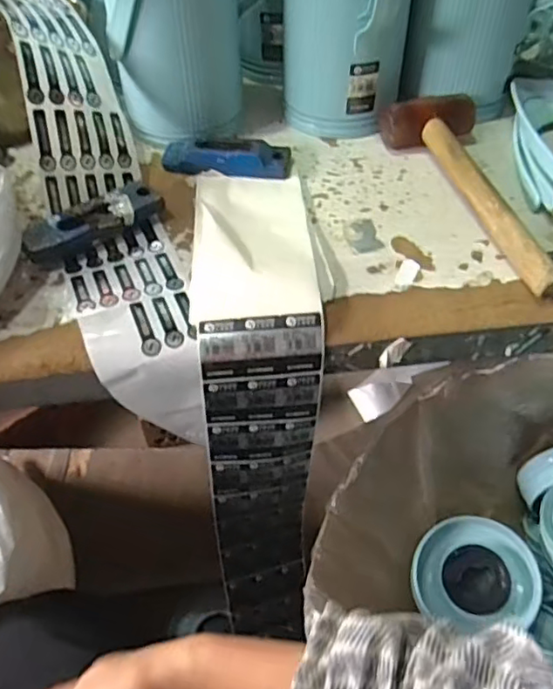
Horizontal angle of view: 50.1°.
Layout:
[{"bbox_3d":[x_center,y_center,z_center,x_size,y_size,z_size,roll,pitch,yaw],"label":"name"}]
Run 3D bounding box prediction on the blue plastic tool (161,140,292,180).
[{"bbox_3d":[-0.052,-0.198,0.625,0.134,0.023,0.047,2,50,-2],"label":"blue plastic tool"}]

